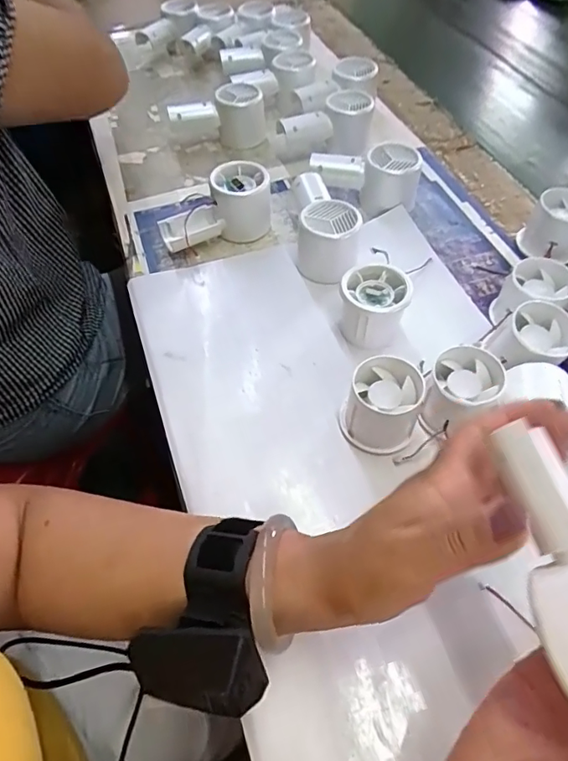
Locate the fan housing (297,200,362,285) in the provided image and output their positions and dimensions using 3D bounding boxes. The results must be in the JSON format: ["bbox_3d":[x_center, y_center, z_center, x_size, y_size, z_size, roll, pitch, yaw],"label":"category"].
[{"bbox_3d":[0.041,-0.131,0.479,0.057,0.053,0.056,11,56,9],"label":"fan housing"}]

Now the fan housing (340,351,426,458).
[{"bbox_3d":[0.072,0.017,0.374,0.054,0.047,0.054,-1,55,1],"label":"fan housing"}]

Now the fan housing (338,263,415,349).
[{"bbox_3d":[0.075,-0.062,0.429,0.054,0.051,0.052,12,56,10],"label":"fan housing"}]

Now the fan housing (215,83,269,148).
[{"bbox_3d":[-0.052,-0.318,0.613,0.056,0.057,0.050,-8,55,-5],"label":"fan housing"}]

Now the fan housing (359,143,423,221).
[{"bbox_3d":[0.111,-0.208,0.532,0.057,0.056,0.059,10,55,8],"label":"fan housing"}]

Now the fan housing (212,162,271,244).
[{"bbox_3d":[-0.042,-0.178,0.509,0.057,0.058,0.054,-9,55,-5],"label":"fan housing"}]

